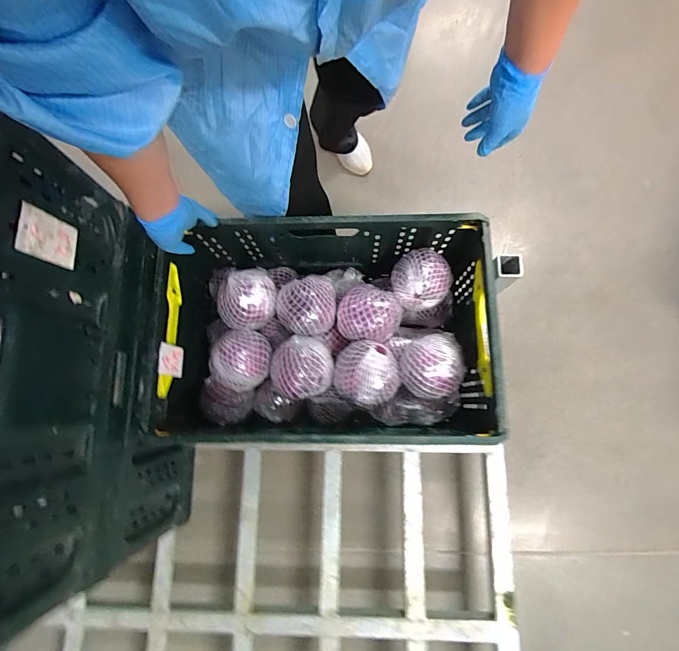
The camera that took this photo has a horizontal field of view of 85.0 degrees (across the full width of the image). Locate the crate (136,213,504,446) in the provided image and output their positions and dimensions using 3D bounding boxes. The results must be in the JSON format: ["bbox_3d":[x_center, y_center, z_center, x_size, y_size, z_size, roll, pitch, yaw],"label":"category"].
[{"bbox_3d":[-0.038,0.021,0.758,0.617,0.261,0.393,-1,77,1],"label":"crate"}]

